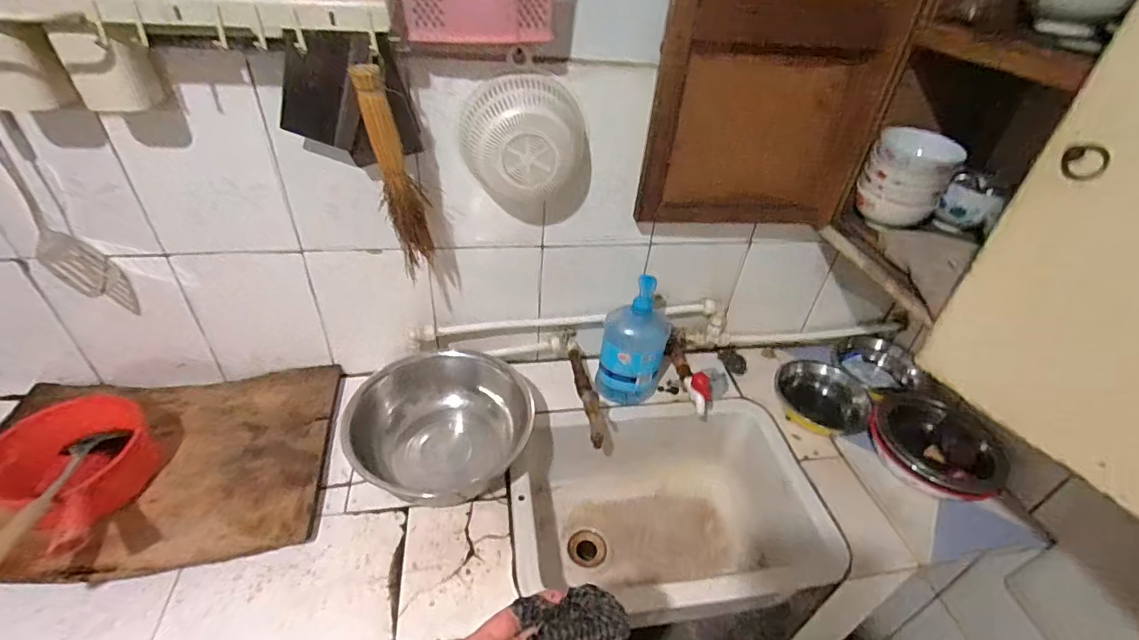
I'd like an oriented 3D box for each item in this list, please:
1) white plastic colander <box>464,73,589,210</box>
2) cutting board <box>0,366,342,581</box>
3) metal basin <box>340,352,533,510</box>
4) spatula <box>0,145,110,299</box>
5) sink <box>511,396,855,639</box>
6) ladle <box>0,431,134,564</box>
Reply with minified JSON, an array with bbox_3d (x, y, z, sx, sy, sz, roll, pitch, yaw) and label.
[{"bbox_3d":[-0.063,-0.260,0.770,0.184,0.198,0.084,-5,39,-11],"label":"white plastic colander"},{"bbox_3d":[-0.684,0.222,0.837,0.535,0.068,0.389,-3,41,-14],"label":"cutting board"},{"bbox_3d":[-0.221,0.182,0.880,0.277,0.130,0.231,-22,46,-29],"label":"metal basin"},{"bbox_3d":[-0.760,-0.193,0.710,0.065,0.378,0.062,-29,49,-34],"label":"spatula"},{"bbox_3d":[0.162,0.363,0.947,0.525,0.197,0.374,-3,39,-9],"label":"sink"},{"bbox_3d":[-0.676,0.229,0.665,0.062,0.028,0.305,-9,22,-16],"label":"ladle"}]

